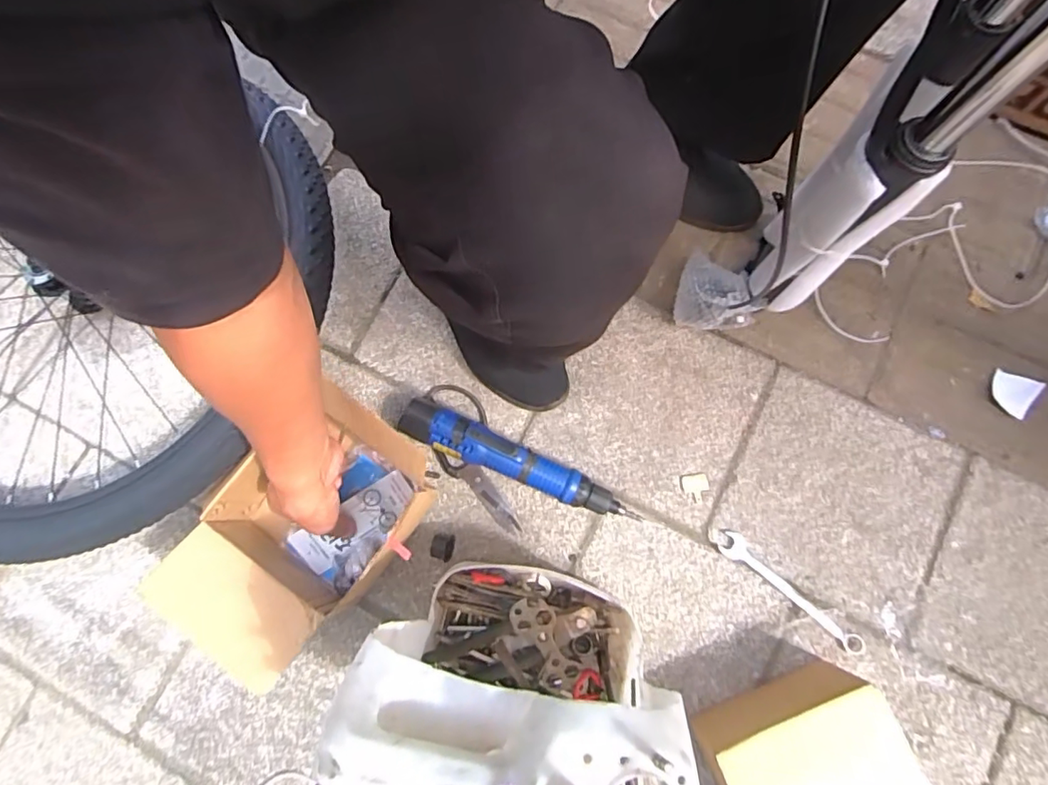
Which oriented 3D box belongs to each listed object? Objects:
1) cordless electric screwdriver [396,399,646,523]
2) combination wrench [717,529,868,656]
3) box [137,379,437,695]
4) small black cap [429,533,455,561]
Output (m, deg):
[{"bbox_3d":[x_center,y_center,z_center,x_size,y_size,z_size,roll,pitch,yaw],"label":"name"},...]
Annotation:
[{"bbox_3d":[-0.004,0.085,0.662,0.301,0.058,0.051,23,80,6],"label":"cordless electric screwdriver"},{"bbox_3d":[0.311,0.237,0.643,0.186,0.013,0.032,42,83,9],"label":"combination wrench"},{"bbox_3d":[-0.240,0.138,0.598,0.170,0.159,0.269,34,81,8],"label":"box"},{"bbox_3d":[-0.097,0.185,0.655,0.023,0.031,0.029,8,79,3],"label":"small black cap"}]

